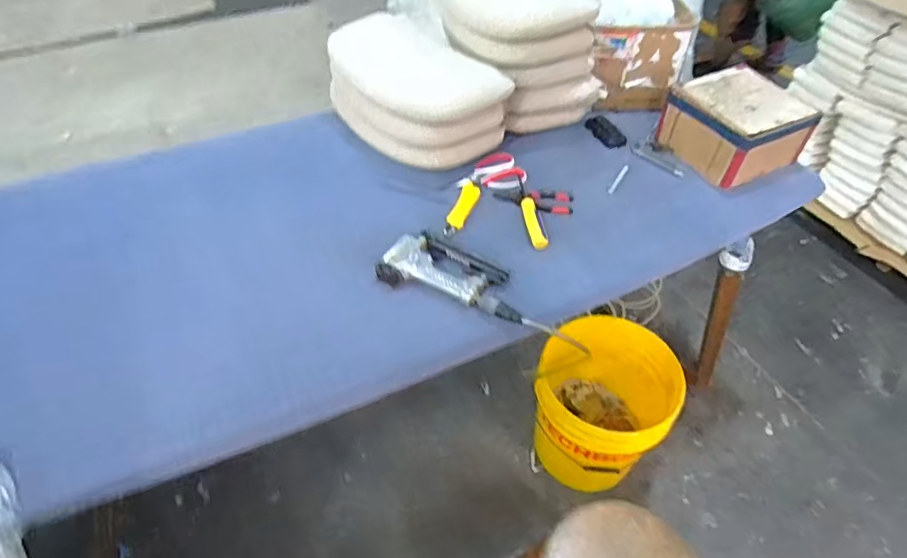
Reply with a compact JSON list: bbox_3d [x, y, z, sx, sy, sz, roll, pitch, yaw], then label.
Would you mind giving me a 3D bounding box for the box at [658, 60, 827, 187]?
[{"bbox_3d":[0.601,-0.325,1.170,0.240,0.130,0.235,-21,51,-19],"label":"box"}]

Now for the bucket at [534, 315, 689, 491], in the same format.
[{"bbox_3d":[0.377,0.325,1.411,0.312,0.371,0.330,0,48,0],"label":"bucket"}]

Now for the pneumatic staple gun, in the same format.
[{"bbox_3d":[0.007,-0.012,0.941,0.242,0.045,0.125,15,49,13],"label":"pneumatic staple gun"}]

